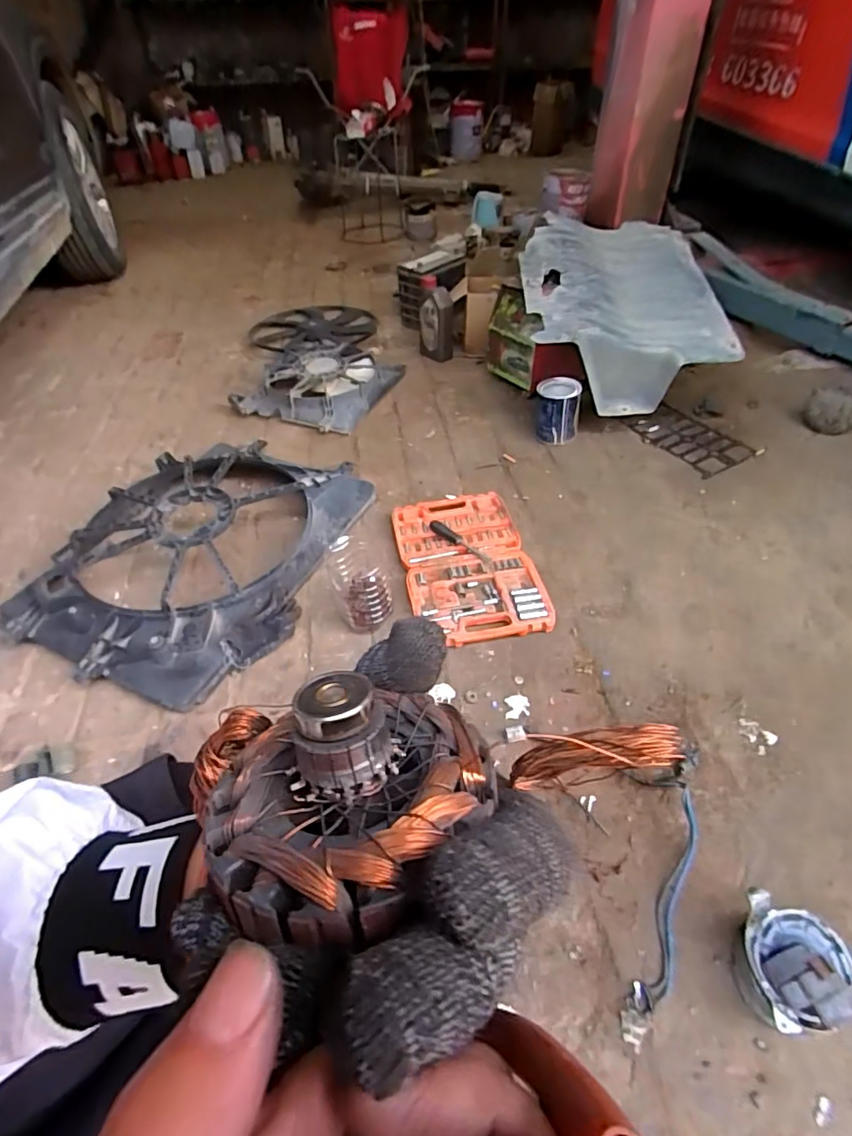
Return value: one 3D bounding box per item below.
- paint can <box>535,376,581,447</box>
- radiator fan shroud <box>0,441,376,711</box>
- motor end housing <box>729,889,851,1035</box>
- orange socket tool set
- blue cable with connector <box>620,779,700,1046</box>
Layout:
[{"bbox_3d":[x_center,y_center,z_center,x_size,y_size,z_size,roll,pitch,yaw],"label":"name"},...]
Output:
[{"bbox_3d":[0.331,-0.395,1.343,0.106,0.134,0.106,-2,45,2],"label":"paint can"},{"bbox_3d":[-0.459,-0.060,1.102,0.540,0.112,0.674,11,47,14],"label":"radiator fan shroud"},{"bbox_3d":[0.406,0.443,0.580,0.115,0.093,0.119,16,50,18],"label":"motor end housing"},{"bbox_3d":[0.082,-0.016,1.067,0.250,0.049,0.390,-10,45,-6],"label":"orange socket tool set"},{"bbox_3d":[0.302,0.417,0.660,0.036,0.022,0.306,21,50,23],"label":"blue cable with connector"}]

